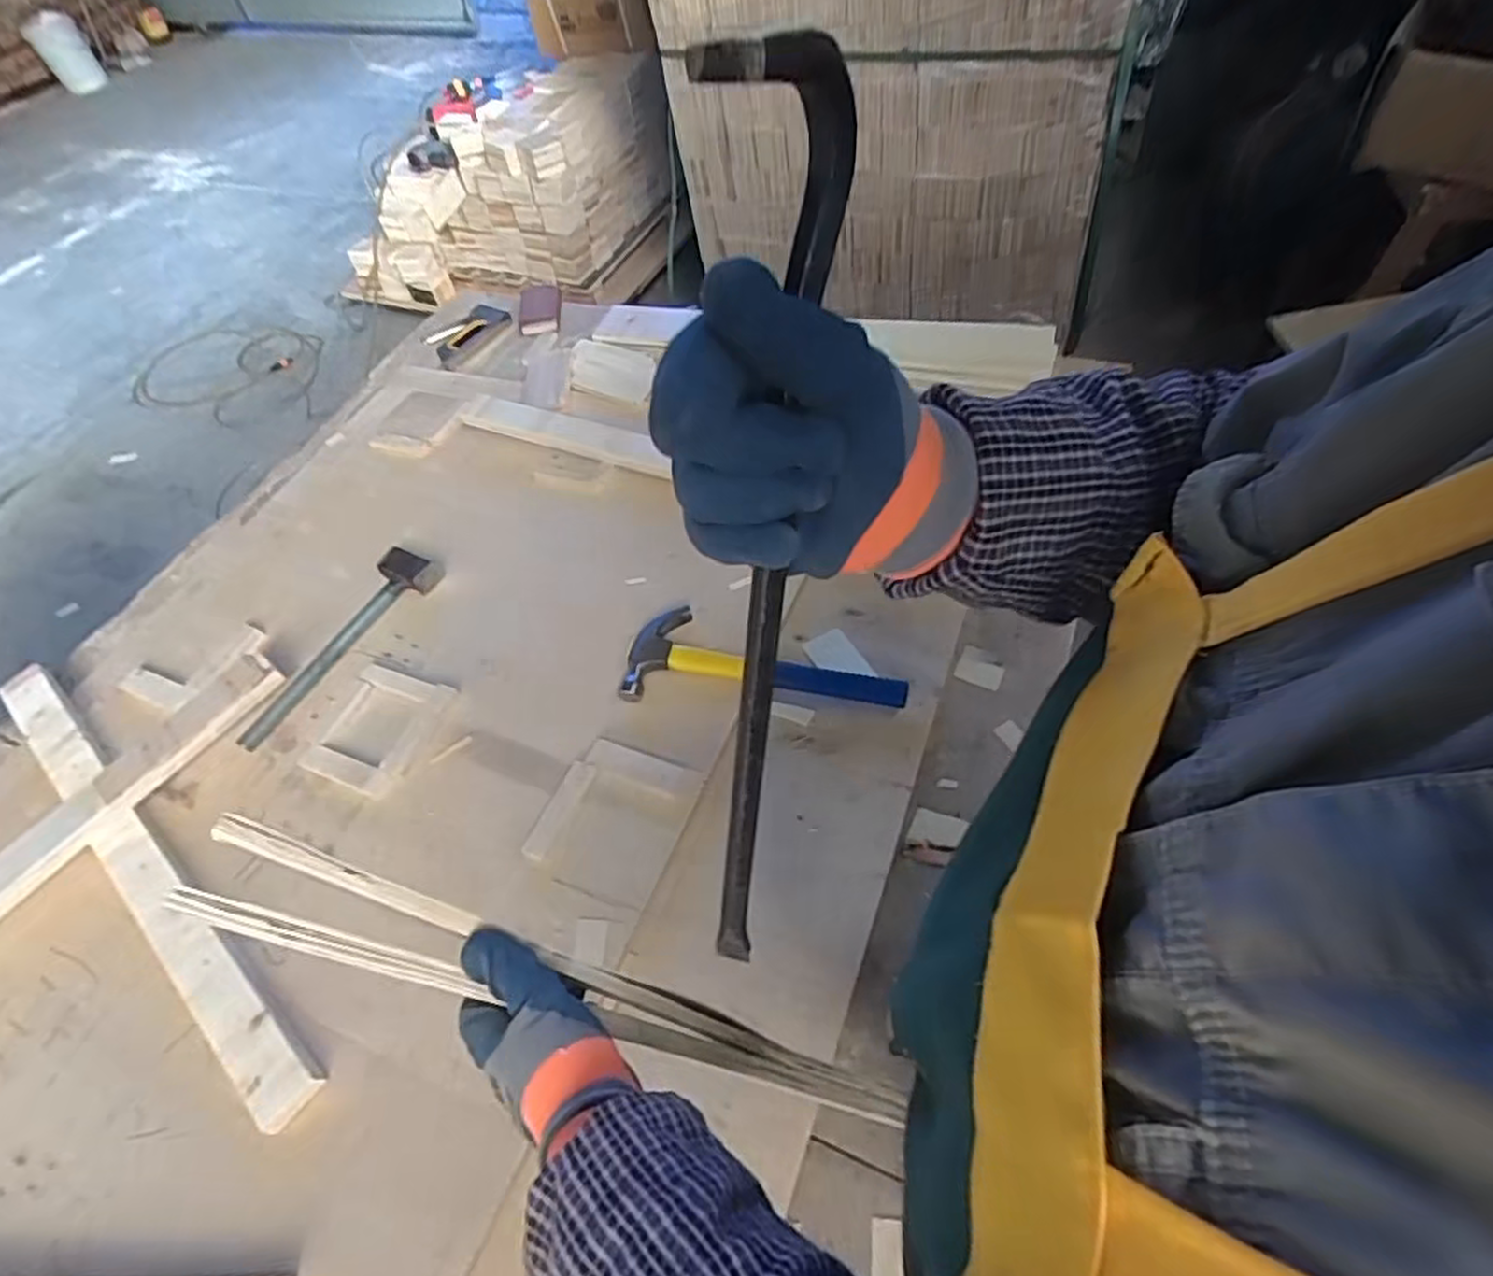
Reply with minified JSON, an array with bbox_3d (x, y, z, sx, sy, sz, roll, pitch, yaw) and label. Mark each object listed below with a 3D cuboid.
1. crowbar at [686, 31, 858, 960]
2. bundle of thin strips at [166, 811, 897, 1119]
[{"bbox_3d":[0.003,0.008,0.307,0.018,0.403,0.086,19,36,21],"label":"crowbar"},{"bbox_3d":[-0.082,0.224,0.448,0.471,0.025,0.045,32,45,-22],"label":"bundle of thin strips"}]

